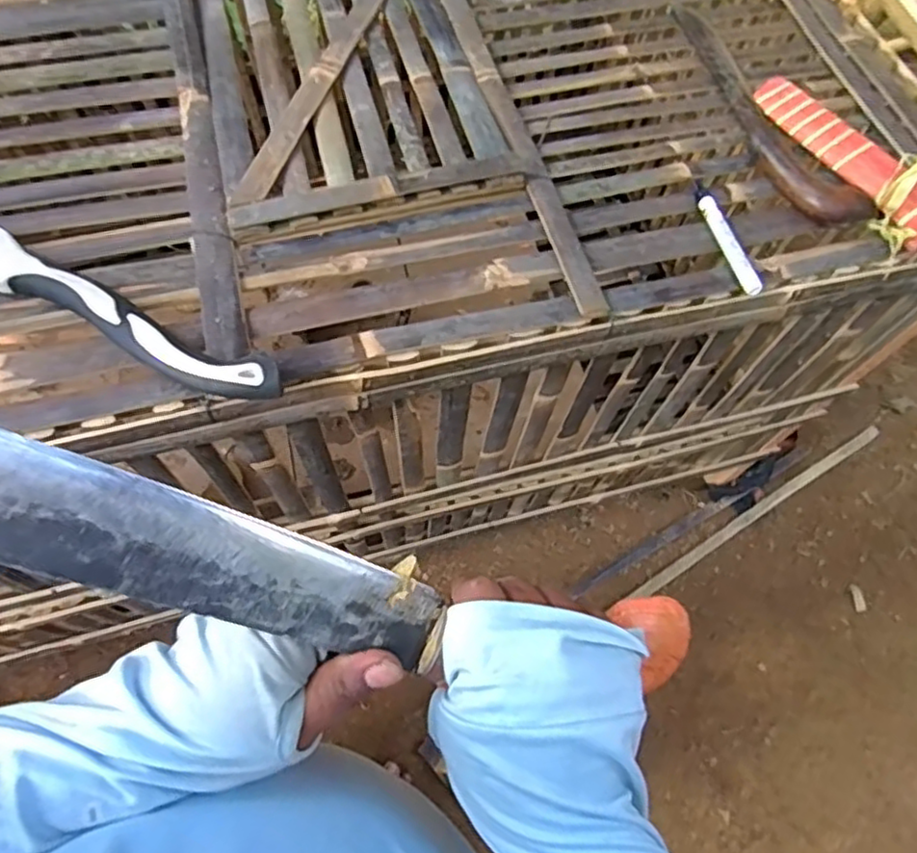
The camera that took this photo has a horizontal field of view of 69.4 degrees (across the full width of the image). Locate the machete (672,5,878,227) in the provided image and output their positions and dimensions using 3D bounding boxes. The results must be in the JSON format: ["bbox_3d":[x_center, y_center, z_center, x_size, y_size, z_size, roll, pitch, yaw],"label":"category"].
[{"bbox_3d":[0.329,-0.356,0.742,0.073,0.017,0.361,-19,67,-11],"label":"machete"}]

